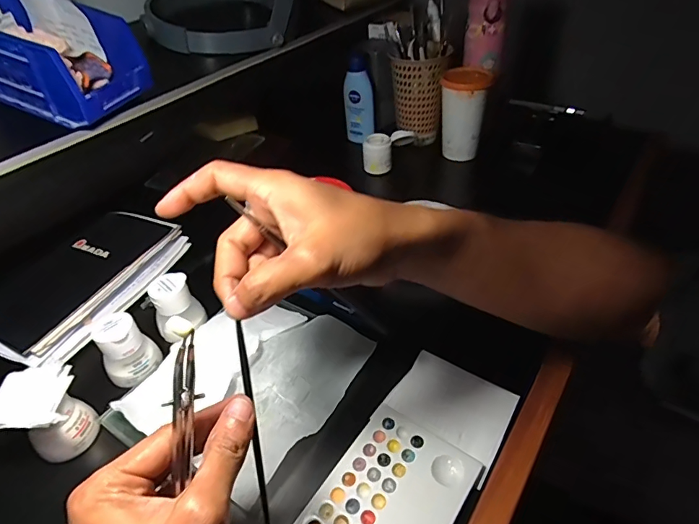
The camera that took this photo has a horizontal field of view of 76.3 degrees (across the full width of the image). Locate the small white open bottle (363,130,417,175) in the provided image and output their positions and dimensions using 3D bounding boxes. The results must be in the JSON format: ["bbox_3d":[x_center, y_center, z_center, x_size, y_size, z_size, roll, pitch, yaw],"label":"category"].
[{"bbox_3d":[0.062,-0.173,0.698,0.080,0.054,0.043,-1,41,4],"label":"small white open bottle"}]

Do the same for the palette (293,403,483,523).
[{"bbox_3d":[0.021,0.183,0.323,0.092,0.006,0.151,24,48,29],"label":"palette"}]

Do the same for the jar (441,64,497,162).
[{"bbox_3d":[0.179,-0.230,0.698,0.073,0.124,0.066,7,42,13],"label":"jar"}]

